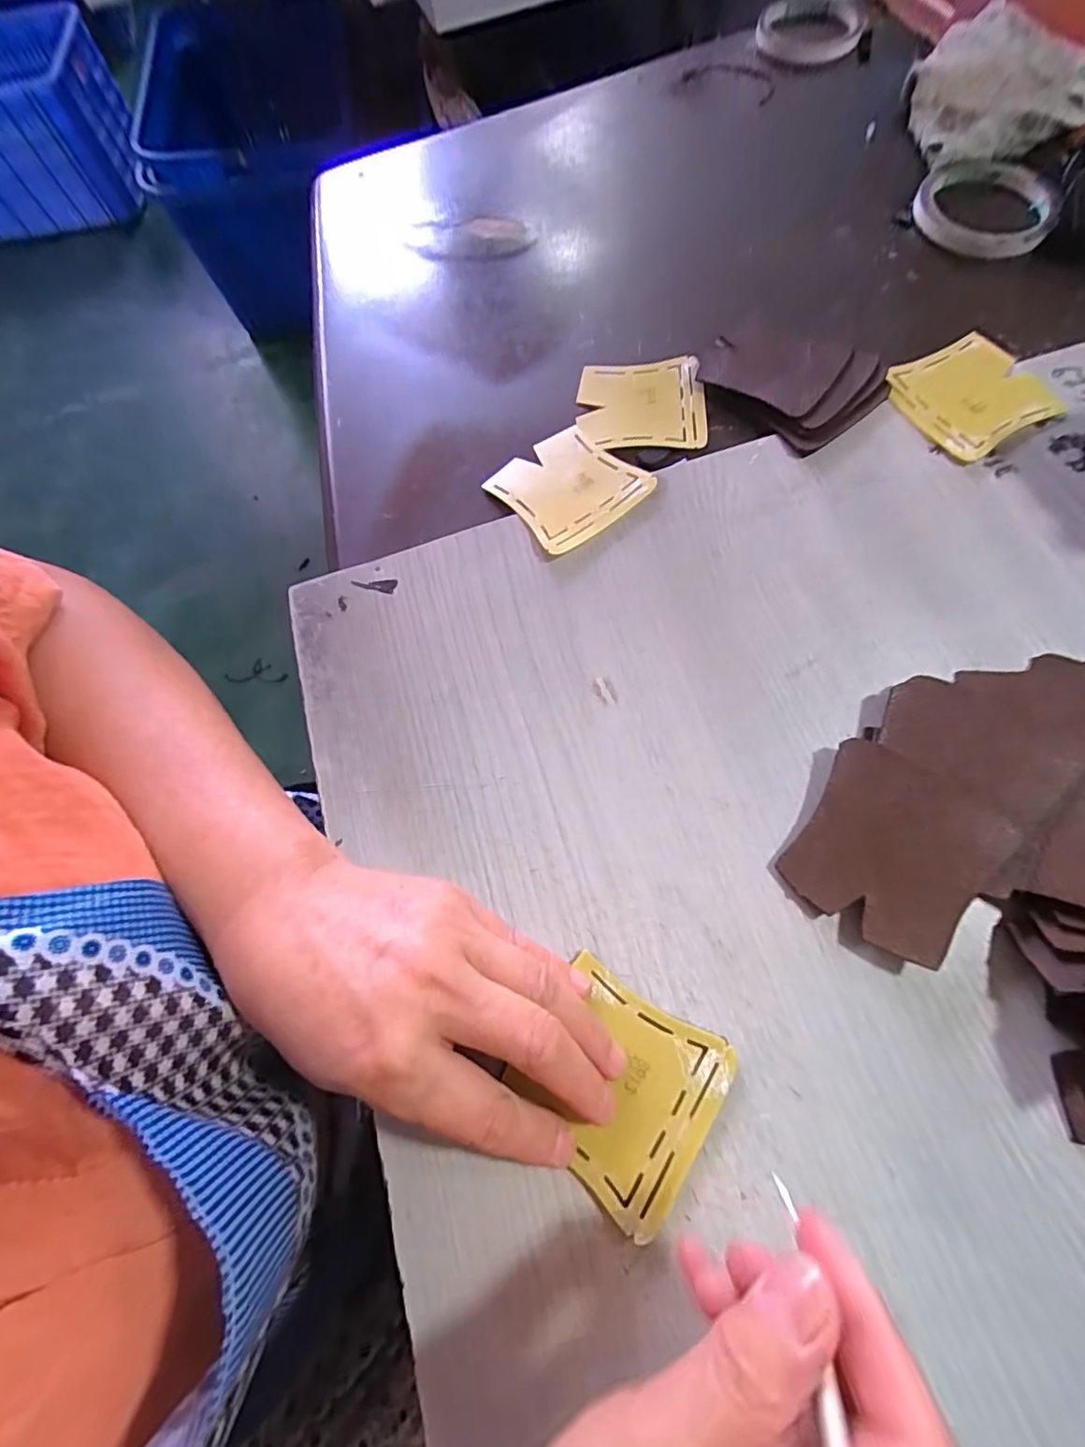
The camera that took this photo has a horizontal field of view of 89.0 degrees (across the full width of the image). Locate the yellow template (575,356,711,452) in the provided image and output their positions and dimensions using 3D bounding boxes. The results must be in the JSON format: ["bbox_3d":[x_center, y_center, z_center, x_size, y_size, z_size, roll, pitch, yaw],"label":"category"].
[{"bbox_3d":[0.062,-0.199,0.345,0.077,0.004,0.068,0,72,4],"label":"yellow template"}]

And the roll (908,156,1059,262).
[{"bbox_3d":[0.315,-0.372,0.395,0.089,0.011,0.090,19,72,9],"label":"roll"}]

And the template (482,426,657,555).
[{"bbox_3d":[0.014,-0.142,0.331,0.073,0.005,0.077,-36,65,-8],"label":"template"}]

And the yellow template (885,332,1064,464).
[{"bbox_3d":[0.254,-0.195,0.329,0.084,0.004,0.074,-29,72,-10],"label":"yellow template"}]

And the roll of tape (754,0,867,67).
[{"bbox_3d":[0.219,-0.589,0.469,0.080,0.019,0.080,-1,70,3],"label":"roll of tape"}]

